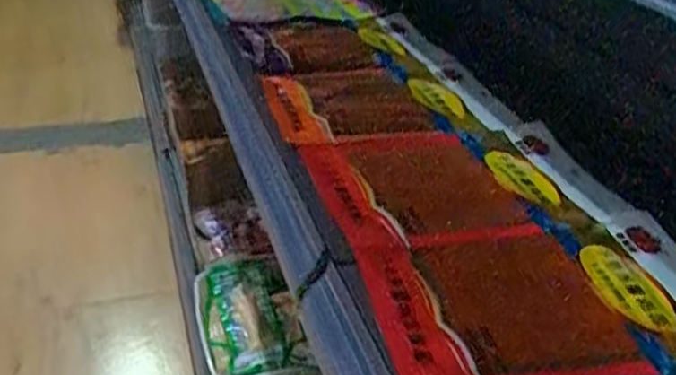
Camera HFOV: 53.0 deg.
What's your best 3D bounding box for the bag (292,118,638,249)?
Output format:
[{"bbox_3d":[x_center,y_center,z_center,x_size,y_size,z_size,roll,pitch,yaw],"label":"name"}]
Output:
[{"bbox_3d":[0.116,-0.017,0.645,0.276,0.016,0.186,-6,33,-15],"label":"bag"}]

